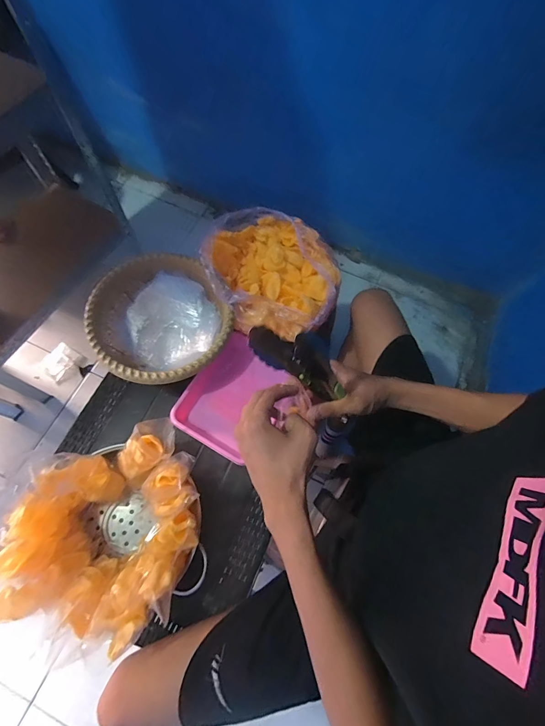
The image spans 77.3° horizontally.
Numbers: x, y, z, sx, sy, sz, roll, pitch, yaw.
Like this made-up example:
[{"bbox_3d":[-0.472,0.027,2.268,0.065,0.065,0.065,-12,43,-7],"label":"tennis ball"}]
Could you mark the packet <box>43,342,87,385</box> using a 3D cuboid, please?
[{"bbox_3d":[-0.764,-0.006,1.236,0.115,0.015,0.122,39,71,12],"label":"packet"}]

